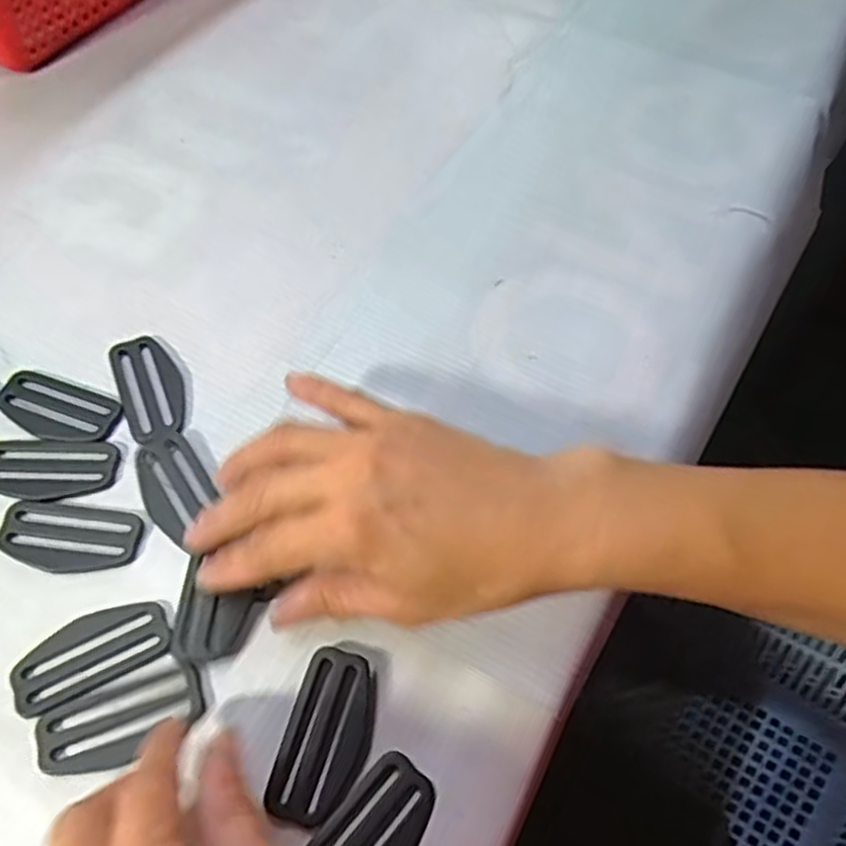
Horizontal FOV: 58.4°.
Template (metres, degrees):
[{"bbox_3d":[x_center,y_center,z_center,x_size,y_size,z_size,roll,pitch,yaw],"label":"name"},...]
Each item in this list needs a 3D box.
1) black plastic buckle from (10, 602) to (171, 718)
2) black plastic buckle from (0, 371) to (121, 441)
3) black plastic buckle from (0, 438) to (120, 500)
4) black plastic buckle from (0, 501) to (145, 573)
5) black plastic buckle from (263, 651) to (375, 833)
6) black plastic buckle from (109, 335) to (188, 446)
[{"bbox_3d":[-0.129,0.088,0.293,0.059,0.004,0.027,-25,62,-13],"label":"black plastic buckle"},{"bbox_3d":[-0.171,-0.007,0.351,0.060,0.004,0.028,17,61,12],"label":"black plastic buckle"},{"bbox_3d":[-0.166,0.019,0.335,0.060,0.004,0.029,3,59,3],"label":"black plastic buckle"},{"bbox_3d":[-0.149,0.047,0.318,0.059,0.004,0.029,7,60,6],"label":"black plastic buckle"},{"bbox_3d":[-0.035,0.113,0.275,0.030,0.004,0.058,13,60,9],"label":"black plastic buckle"},{"bbox_3d":[-0.128,-0.018,0.356,0.029,0.004,0.063,-22,61,-11],"label":"black plastic buckle"}]

